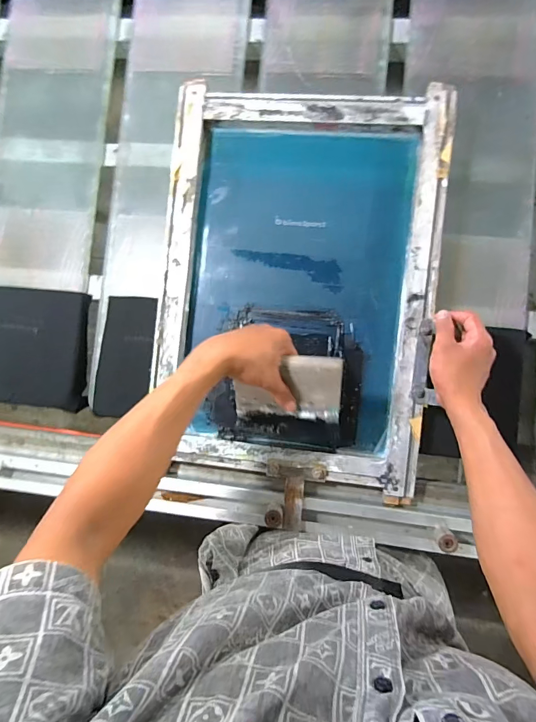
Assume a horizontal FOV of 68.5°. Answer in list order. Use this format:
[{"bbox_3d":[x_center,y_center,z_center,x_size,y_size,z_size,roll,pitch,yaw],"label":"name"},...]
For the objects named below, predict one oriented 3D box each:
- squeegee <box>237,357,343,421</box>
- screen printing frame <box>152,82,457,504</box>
[{"bbox_3d":[0.023,0.033,0.482,0.131,0.022,0.082,3,121,12],"label":"squeegee"},{"bbox_3d":[0.038,-0.106,0.568,0.383,0.034,0.528,7,91,7],"label":"screen printing frame"}]

